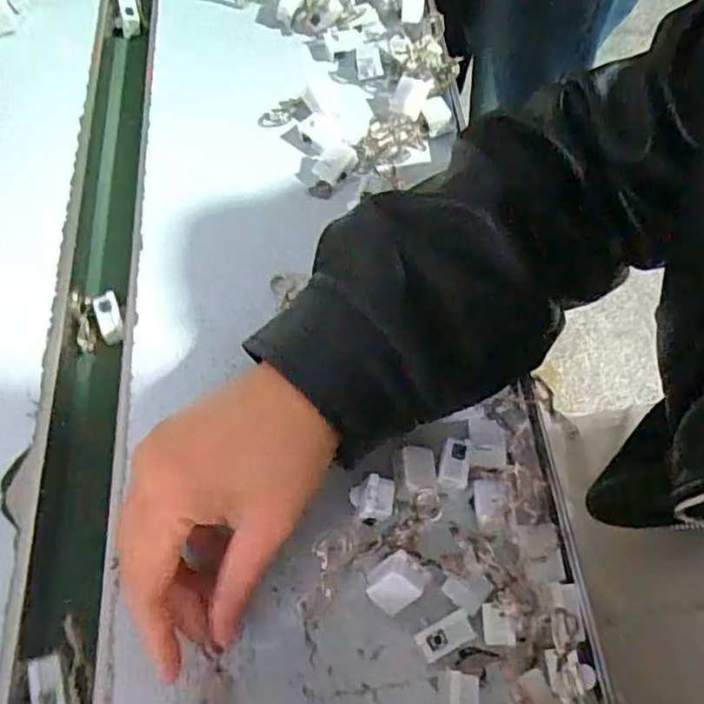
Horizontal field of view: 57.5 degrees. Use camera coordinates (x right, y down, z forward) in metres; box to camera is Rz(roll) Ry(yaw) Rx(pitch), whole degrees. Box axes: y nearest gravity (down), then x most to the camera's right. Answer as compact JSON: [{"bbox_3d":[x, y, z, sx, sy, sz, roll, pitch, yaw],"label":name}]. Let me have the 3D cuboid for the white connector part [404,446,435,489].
[{"bbox_3d":[0.034,0.059,0.324,0.016,0.008,0.024,2,60,-3],"label":"white connector part"}]

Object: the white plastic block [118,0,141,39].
[{"bbox_3d":[-0.182,-0.275,0.524,0.015,0.007,0.033,-8,89,-9],"label":"white plastic block"}]

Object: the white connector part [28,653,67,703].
[{"bbox_3d":[-0.136,0.150,0.286,0.013,0.005,0.028,-16,63,-13],"label":"white connector part"}]

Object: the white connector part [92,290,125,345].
[{"bbox_3d":[-0.146,-0.021,0.383,0.014,0.007,0.030,-15,84,-12],"label":"white connector part"}]

